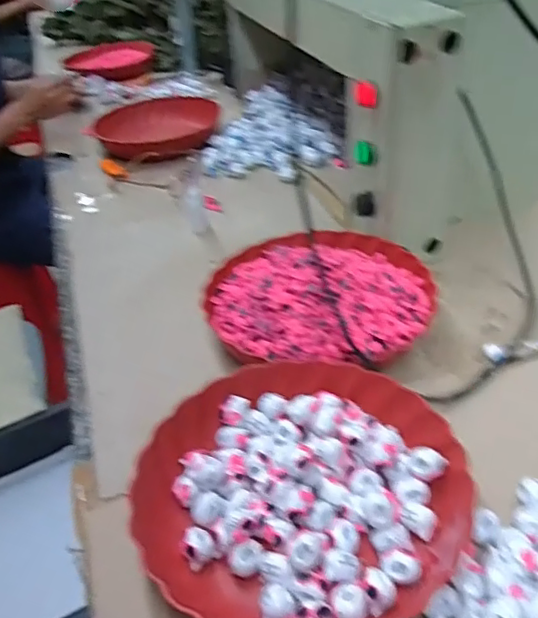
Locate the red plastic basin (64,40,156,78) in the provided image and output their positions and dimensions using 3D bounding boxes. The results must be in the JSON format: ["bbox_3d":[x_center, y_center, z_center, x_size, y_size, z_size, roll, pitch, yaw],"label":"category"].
[{"bbox_3d":[-0.415,-0.661,1.615,0.225,0.062,0.225,-6,37,1],"label":"red plastic basin"}]

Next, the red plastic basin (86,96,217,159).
[{"bbox_3d":[-0.221,-0.349,1.166,0.238,0.050,0.238,-4,37,3],"label":"red plastic basin"}]

